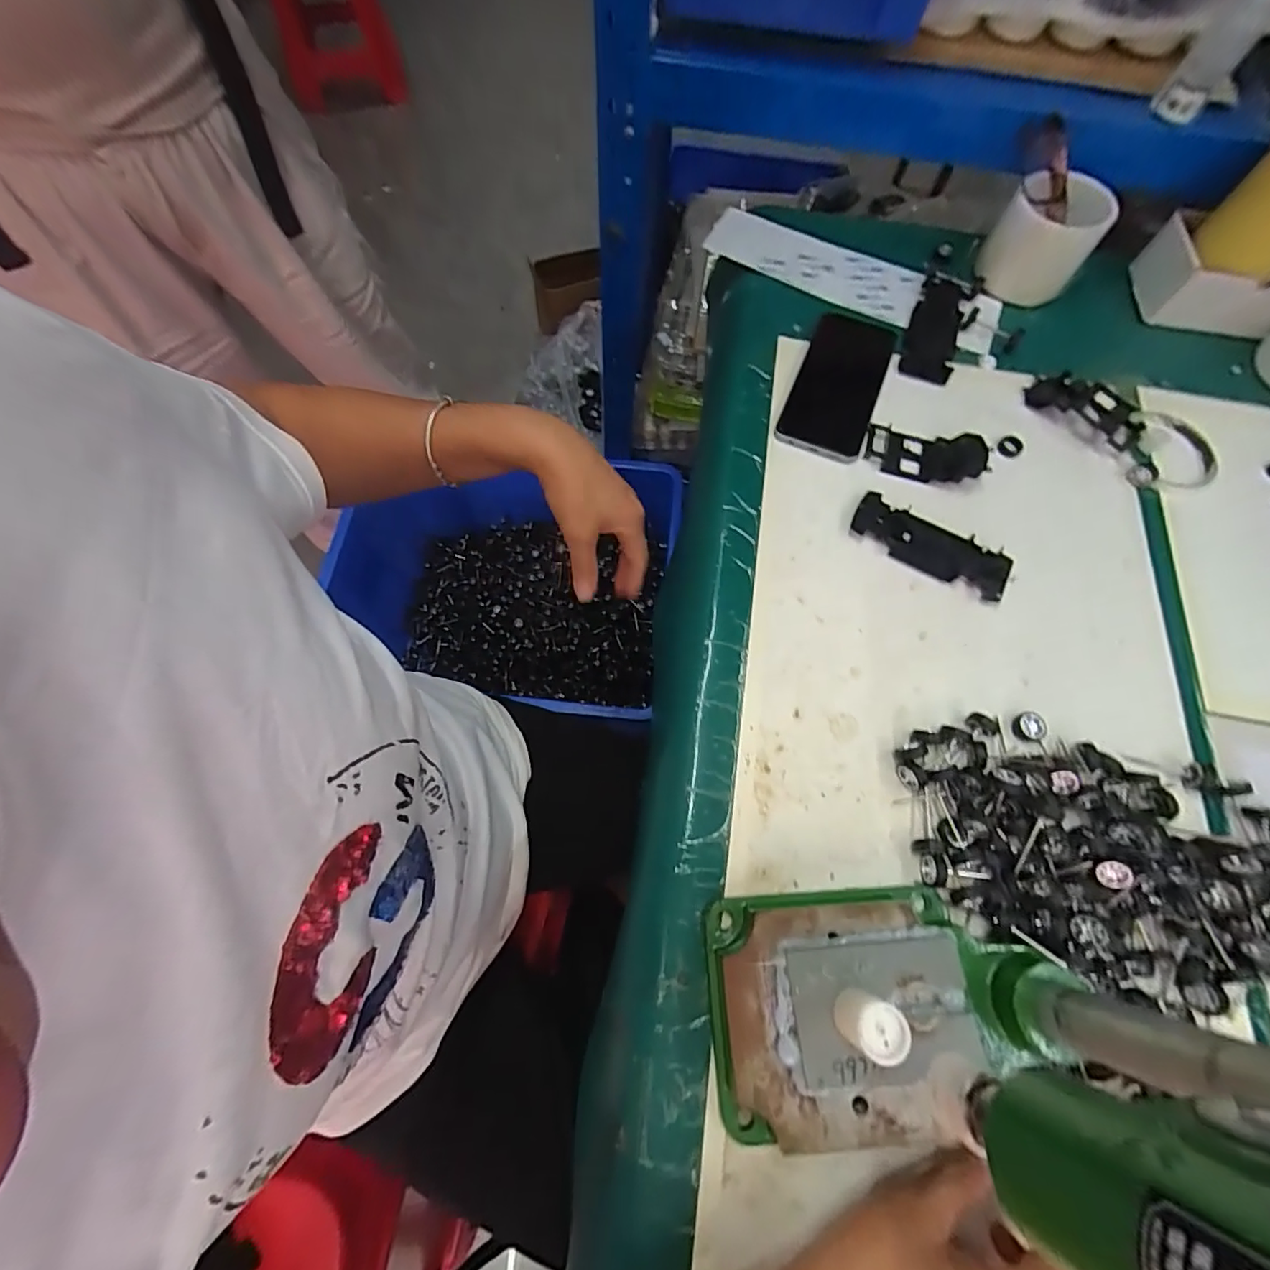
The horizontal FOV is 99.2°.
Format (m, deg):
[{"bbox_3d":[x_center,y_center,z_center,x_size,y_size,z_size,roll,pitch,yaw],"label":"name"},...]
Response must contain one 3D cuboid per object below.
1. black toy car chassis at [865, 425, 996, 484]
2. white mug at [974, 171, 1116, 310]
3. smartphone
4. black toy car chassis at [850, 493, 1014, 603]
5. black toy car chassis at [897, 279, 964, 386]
[{"bbox_3d":[0.246,-0.154,0.460,0.094,0.020,0.048,14,69,3],"label":"black toy car chassis"},{"bbox_3d":[0.386,-0.374,0.518,0.089,0.080,0.079,38,72,12],"label":"white mug"},{"bbox_3d":[0.186,-0.229,0.492,0.075,0.006,0.168,21,69,6],"label":"smartphone"},{"bbox_3d":[0.236,-0.071,0.432,0.125,0.006,0.042,30,71,9],"label":"black toy car chassis"},{"bbox_3d":[0.287,-0.294,0.514,0.045,0.010,0.134,22,69,6],"label":"black toy car chassis"}]

